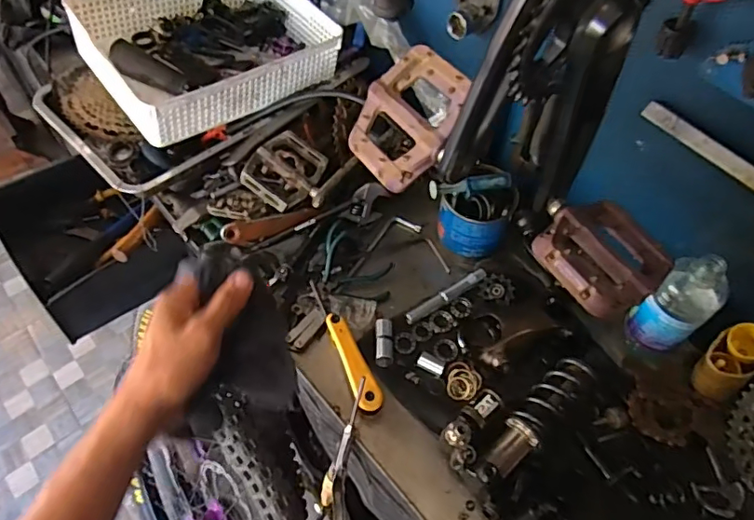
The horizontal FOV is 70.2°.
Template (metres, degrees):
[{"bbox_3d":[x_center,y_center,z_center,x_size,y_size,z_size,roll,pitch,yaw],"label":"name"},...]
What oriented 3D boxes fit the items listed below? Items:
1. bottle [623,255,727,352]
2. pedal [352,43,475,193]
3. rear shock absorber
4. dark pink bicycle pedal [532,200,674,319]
[{"bbox_3d":[0.354,0.058,0.640,0.056,0.159,0.061,1,55,-2],"label":"bottle"},{"bbox_3d":[0.026,-0.120,0.455,0.108,0.020,0.098,-48,59,12],"label":"pedal"},{"bbox_3d":[0.180,0.177,0.612,0.189,0.039,0.043,-37,64,-25],"label":"rear shock absorber"},{"bbox_3d":[0.197,-0.007,0.461,0.119,0.026,0.094,-31,62,-22],"label":"dark pink bicycle pedal"}]

